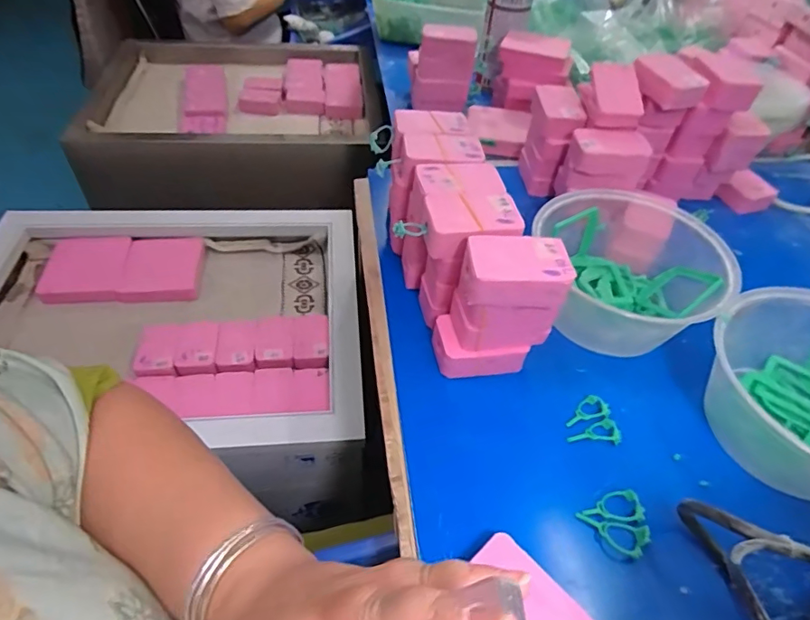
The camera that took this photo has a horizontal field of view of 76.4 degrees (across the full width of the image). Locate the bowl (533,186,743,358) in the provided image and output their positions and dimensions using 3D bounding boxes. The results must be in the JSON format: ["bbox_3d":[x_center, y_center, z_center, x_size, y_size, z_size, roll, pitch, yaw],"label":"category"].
[{"bbox_3d":[0.196,-0.035,0.469,0.160,0.069,0.175,-6,49,-10],"label":"bowl"}]

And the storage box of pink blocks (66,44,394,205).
[{"bbox_3d":[-0.318,-0.370,1.015,0.499,0.150,0.395,-2,48,-7],"label":"storage box of pink blocks"}]

